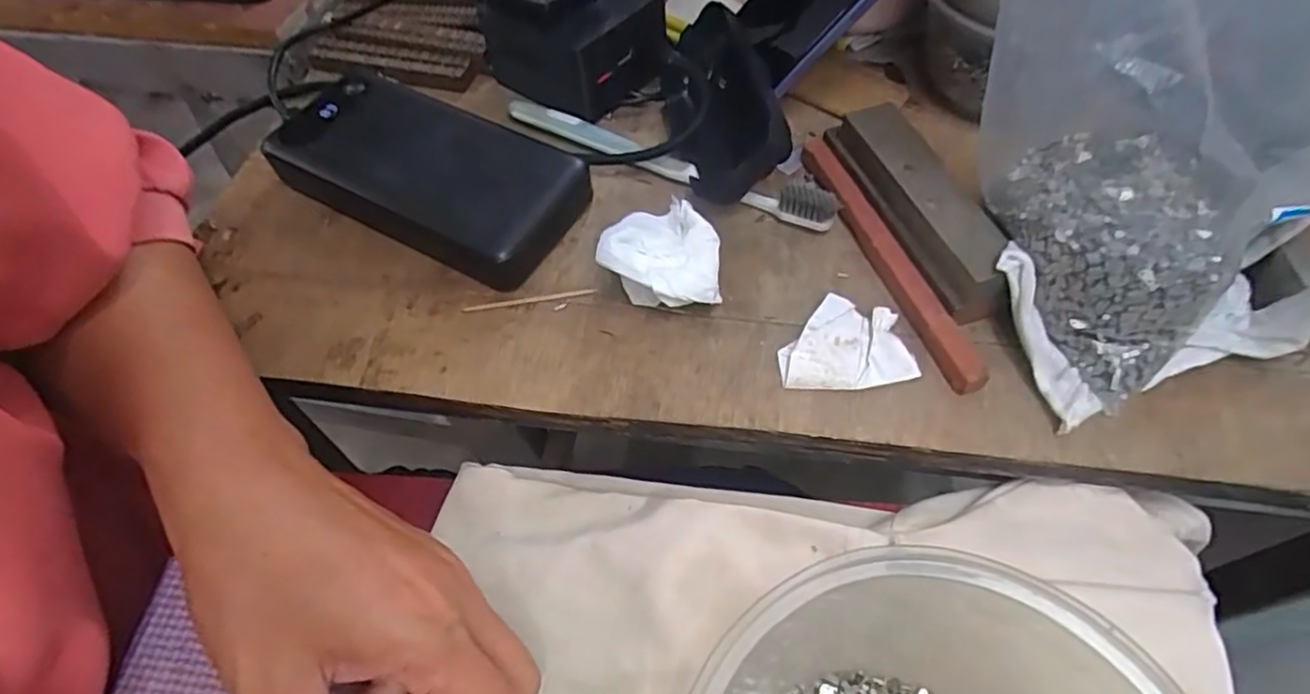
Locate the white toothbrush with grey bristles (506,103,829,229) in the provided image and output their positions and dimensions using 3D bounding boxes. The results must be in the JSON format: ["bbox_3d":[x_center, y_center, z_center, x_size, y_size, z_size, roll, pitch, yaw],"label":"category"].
[{"bbox_3d":[0.002,-0.095,0.336,0.182,0.015,0.018,22,60,16],"label":"white toothbrush with grey bristles"}]

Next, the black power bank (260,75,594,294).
[{"bbox_3d":[-0.115,-0.088,0.330,0.161,0.022,0.070,25,61,18],"label":"black power bank"}]

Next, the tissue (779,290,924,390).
[{"bbox_3d":[0.078,-0.002,0.277,0.052,0.009,0.039,-2,56,1],"label":"tissue"}]

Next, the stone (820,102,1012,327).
[{"bbox_3d":[0.118,-0.064,0.298,0.028,0.032,0.111,-17,57,-9],"label":"stone"}]

